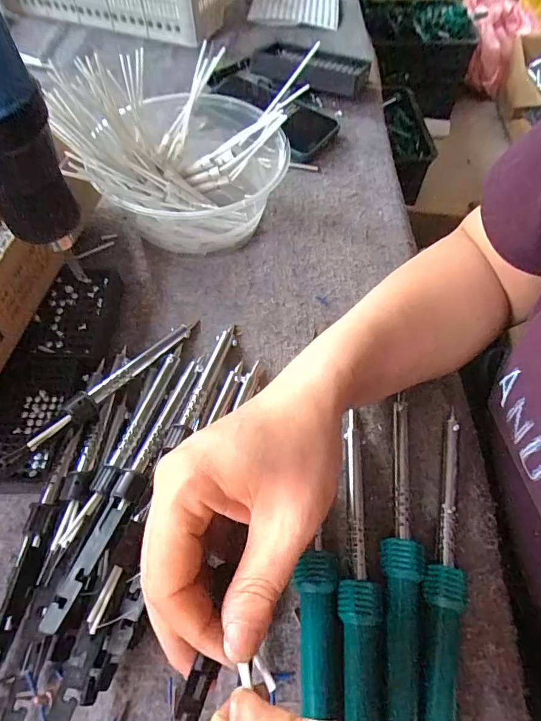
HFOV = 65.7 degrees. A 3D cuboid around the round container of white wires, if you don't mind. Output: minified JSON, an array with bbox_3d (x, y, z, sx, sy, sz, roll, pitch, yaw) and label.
[{"bbox_3d":[-0.084,-0.187,0.381,0.169,0.114,0.179,1,58,-1],"label":"round container of white wires"}]

